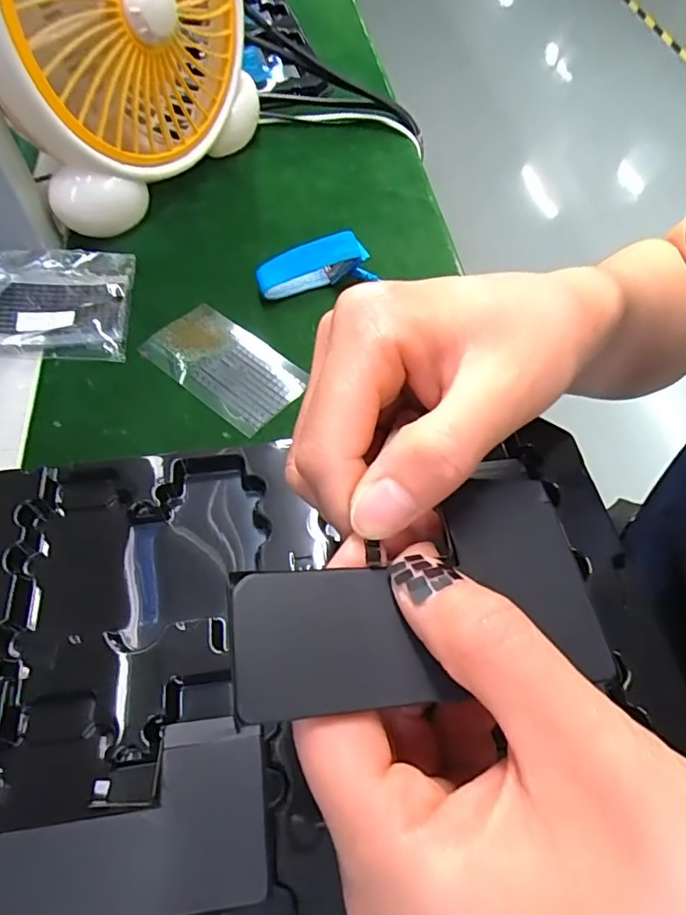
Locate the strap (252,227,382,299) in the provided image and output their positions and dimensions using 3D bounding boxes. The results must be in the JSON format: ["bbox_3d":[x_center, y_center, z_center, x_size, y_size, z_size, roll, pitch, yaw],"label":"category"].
[{"bbox_3d":[-0.019,-0.133,0.371,0.080,0.039,0.015,-12,59,-9],"label":"strap"}]

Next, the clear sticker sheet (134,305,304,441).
[{"bbox_3d":[-0.078,-0.061,0.349,0.105,0.008,0.056,35,63,19],"label":"clear sticker sheet"}]

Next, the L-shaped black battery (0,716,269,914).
[{"bbox_3d":[-0.076,0.130,0.191,0.095,0.004,0.057,-6,58,-5],"label":"L-shaped black battery"}]

